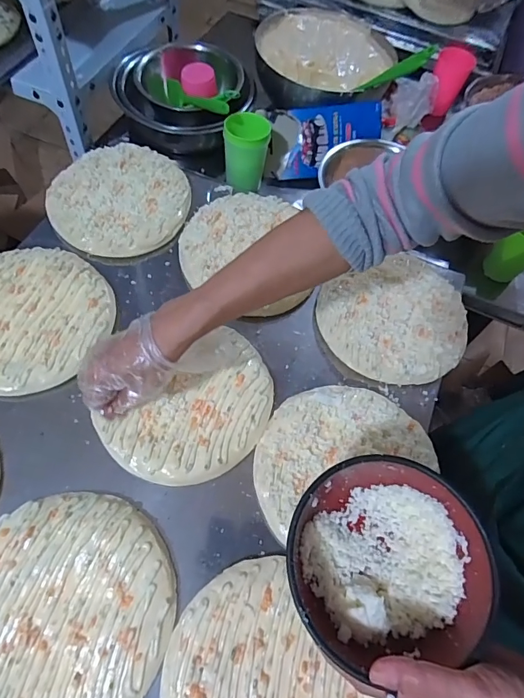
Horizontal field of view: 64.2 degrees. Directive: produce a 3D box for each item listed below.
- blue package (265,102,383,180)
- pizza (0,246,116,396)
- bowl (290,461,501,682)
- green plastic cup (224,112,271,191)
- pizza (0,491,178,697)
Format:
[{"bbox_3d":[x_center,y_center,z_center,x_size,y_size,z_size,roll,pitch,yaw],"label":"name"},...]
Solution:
[{"bbox_3d":[0.108,-0.376,0.761,0.206,0.037,0.117,1,107,12],"label":"blue package"},{"bbox_3d":[-0.294,-0.039,0.521,0.185,0.029,0.199,3,63,-5],"label":"pizza"},{"bbox_3d":[0.088,0.156,0.318,0.139,0.063,0.130,1,64,-2],"label":"bowl"},{"bbox_3d":[-0.027,-0.341,0.728,0.074,0.104,0.072,3,63,-5],"label":"green plastic cup"},{"bbox_3d":[-0.188,0.241,0.386,0.201,0.014,0.202,3,63,-5],"label":"pizza"}]

